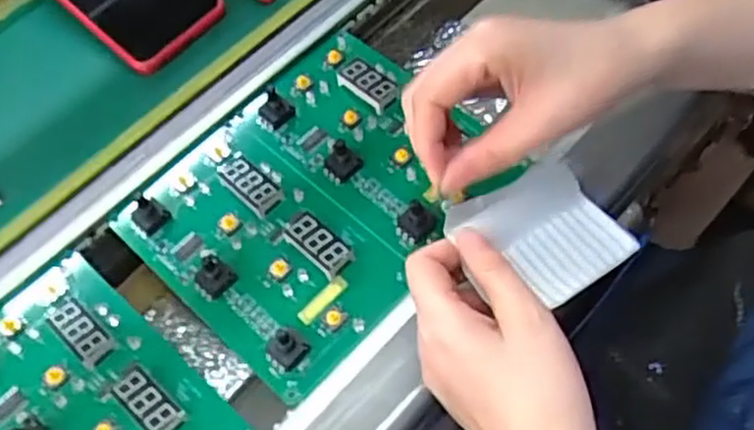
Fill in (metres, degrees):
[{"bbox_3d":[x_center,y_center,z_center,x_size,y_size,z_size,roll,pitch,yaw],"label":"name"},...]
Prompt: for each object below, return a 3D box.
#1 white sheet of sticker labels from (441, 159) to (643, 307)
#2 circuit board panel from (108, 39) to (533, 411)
[{"bbox_3d":[0.085,0.009,0.364,0.082,0.038,0.058,-31,65,-15],"label":"white sheet of sticker labels"},{"bbox_3d":[-0.038,-0.015,0.441,0.169,0.025,0.190,39,69,21],"label":"circuit board panel"}]

